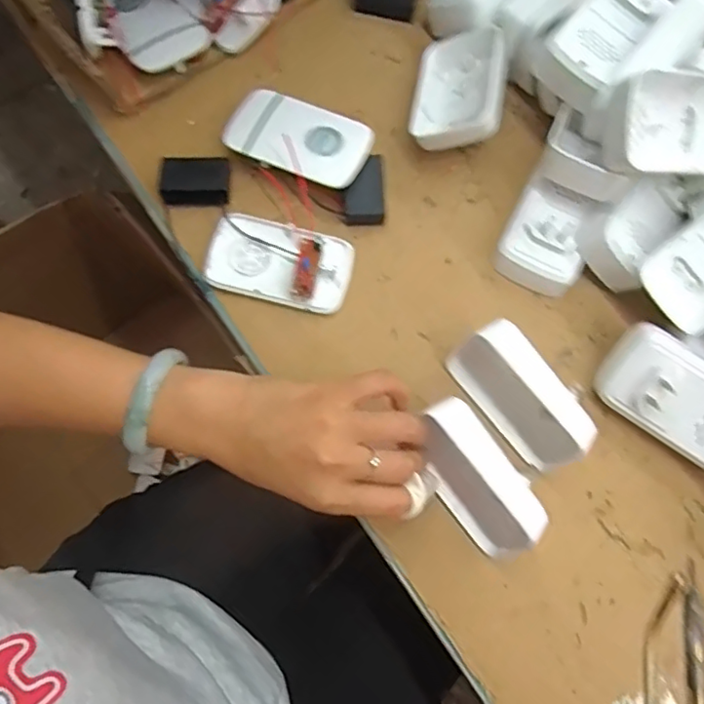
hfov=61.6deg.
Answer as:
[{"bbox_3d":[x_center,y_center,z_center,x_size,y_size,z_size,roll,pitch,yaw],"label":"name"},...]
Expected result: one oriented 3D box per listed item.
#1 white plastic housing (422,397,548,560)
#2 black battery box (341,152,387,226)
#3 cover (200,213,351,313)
[{"bbox_3d":[0.069,0.078,0.350,0.046,0.046,0.094,-35,78,-7],"label":"white plastic housing"},{"bbox_3d":[0.009,-0.116,0.419,0.029,0.018,0.051,1,76,-1],"label":"black battery box"},{"bbox_3d":[-0.049,-0.062,0.409,0.097,0.023,0.055,15,76,3],"label":"cover"}]

